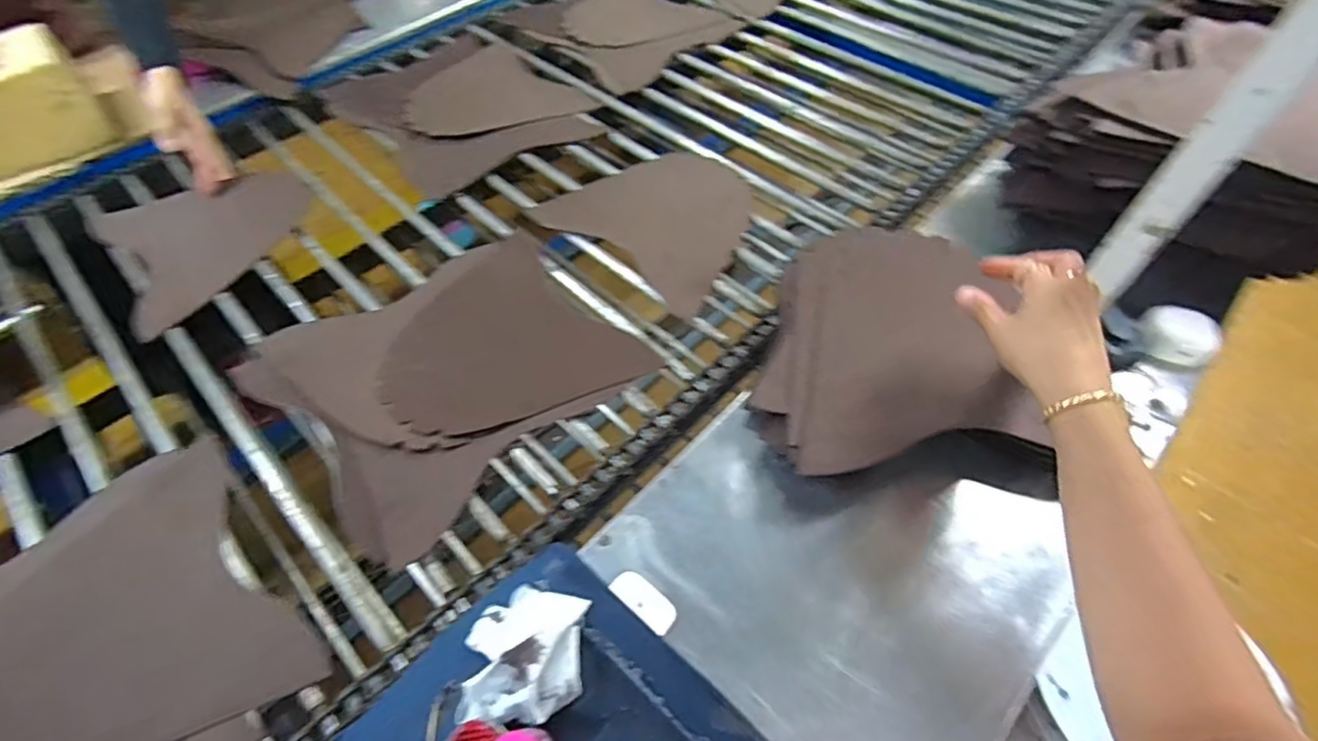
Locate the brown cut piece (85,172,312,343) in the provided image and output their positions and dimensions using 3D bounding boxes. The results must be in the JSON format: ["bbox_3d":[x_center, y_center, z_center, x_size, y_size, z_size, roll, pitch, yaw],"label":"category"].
[{"bbox_3d":[-0.560,-0.174,0.741,0.230,0.008,0.268,-36,60,-22],"label":"brown cut piece"}]

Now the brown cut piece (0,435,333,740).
[{"bbox_3d":[-0.436,0.188,0.481,0.235,0.030,0.247,-24,59,-14],"label":"brown cut piece"}]

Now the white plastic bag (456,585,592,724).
[{"bbox_3d":[-0.095,0.194,0.407,0.082,0.048,0.086,-1,54,0],"label":"white plastic bag"}]

